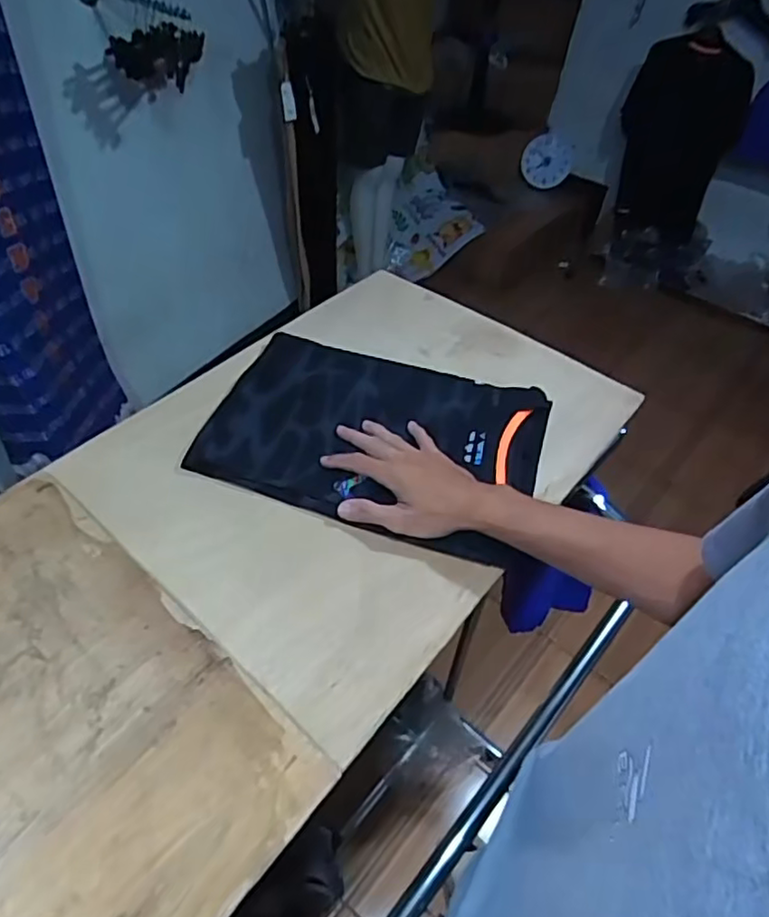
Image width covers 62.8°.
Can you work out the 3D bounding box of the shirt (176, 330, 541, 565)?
[{"bbox_3d":[-0.006,-0.032,0.690,0.340,0.020,0.245,17,50,10],"label":"shirt"}]

